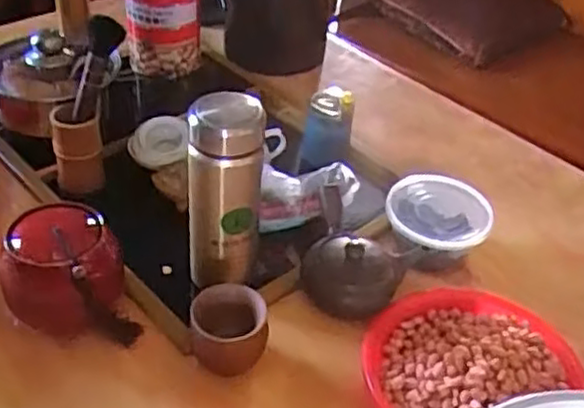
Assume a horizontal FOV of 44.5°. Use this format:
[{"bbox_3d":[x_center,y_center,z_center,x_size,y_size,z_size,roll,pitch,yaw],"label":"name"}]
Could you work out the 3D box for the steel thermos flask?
[{"bbox_3d":[-0.061,-0.004,0.658,0.064,0.188,0.065,2,40,-3],"label":"steel thermos flask"}]

